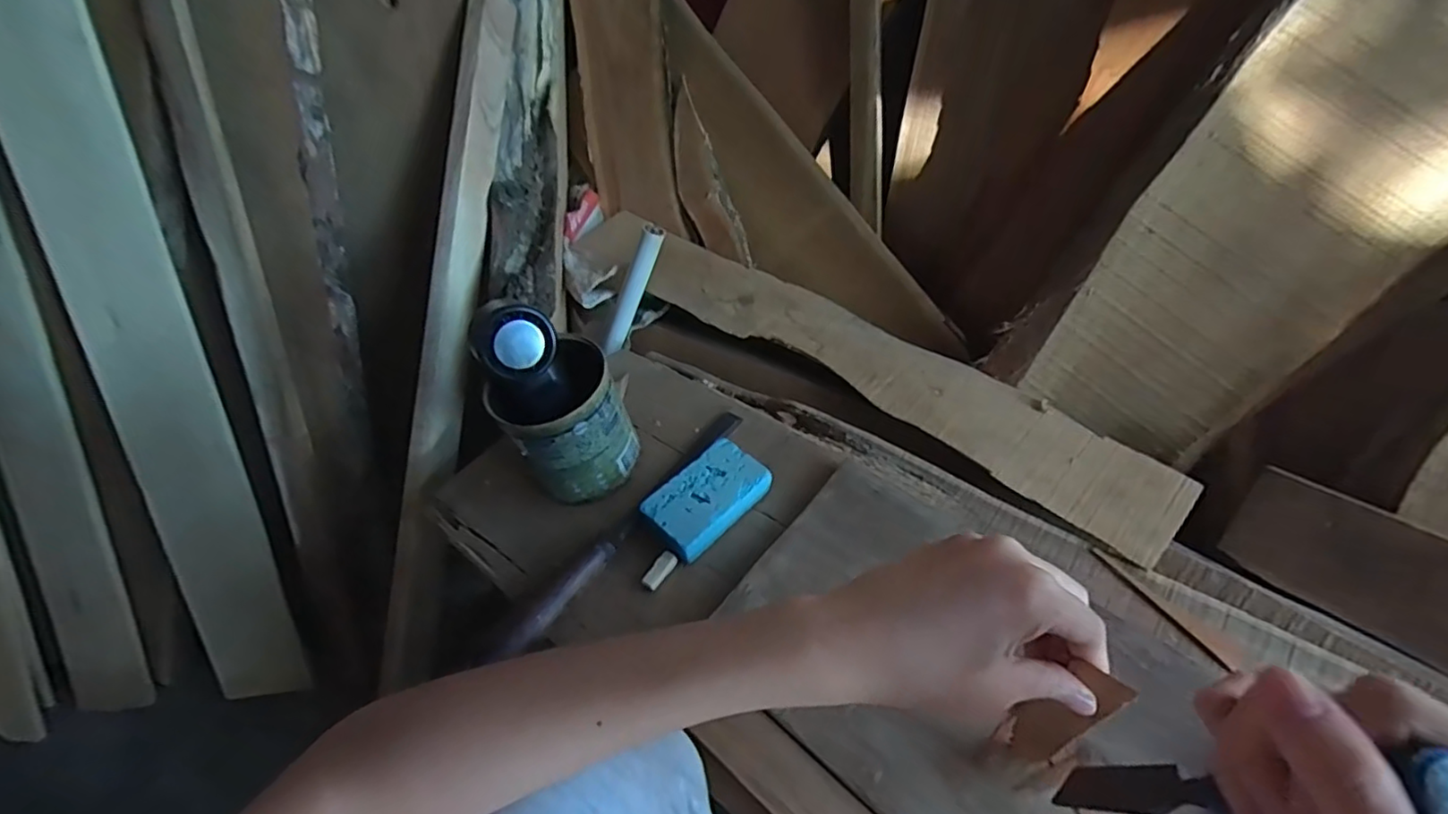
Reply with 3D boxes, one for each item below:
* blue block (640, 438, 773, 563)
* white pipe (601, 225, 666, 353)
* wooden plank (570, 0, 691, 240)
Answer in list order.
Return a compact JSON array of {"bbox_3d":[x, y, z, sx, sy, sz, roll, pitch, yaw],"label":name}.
[{"bbox_3d":[-0.015,0.074,0.524,0.060,0.021,0.101,32,57,33],"label":"blue block"},{"bbox_3d":[-0.108,-0.133,0.728,0.023,0.168,0.023,16,35,-19],"label":"white pipe"},{"bbox_3d":[-0.141,-0.540,0.861,0.189,0.608,0.017,-1,2,37],"label":"wooden plank"}]

